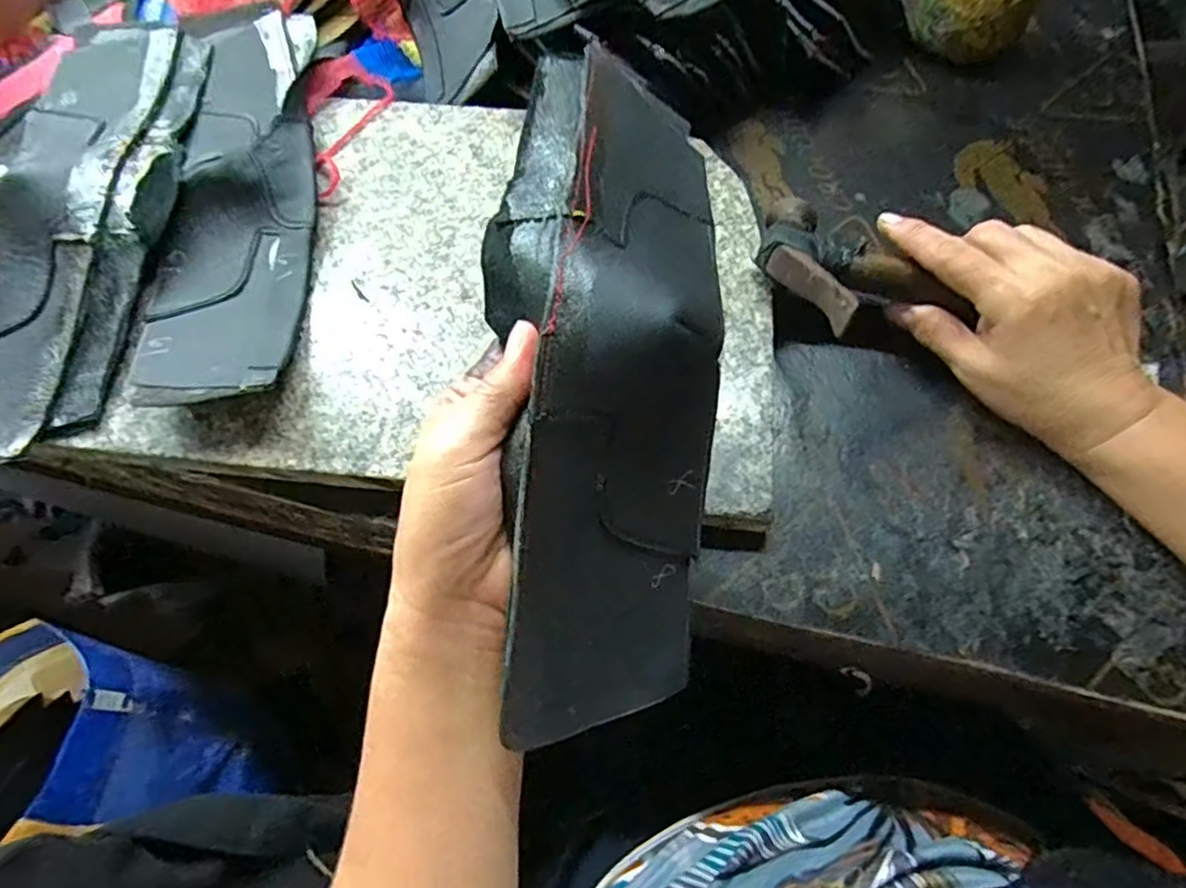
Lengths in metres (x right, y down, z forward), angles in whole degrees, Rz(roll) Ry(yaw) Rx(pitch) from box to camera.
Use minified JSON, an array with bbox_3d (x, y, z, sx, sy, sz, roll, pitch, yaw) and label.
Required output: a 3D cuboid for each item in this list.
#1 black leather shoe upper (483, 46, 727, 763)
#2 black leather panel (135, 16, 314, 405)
[{"bbox_3d":[0.007,-0.039,0.261,0.090,0.079,0.291,2,80,2],"label":"black leather shoe upper"},{"bbox_3d":[-0.210,-0.156,0.379,0.082,0.034,0.302,-5,64,-1],"label":"black leather panel"}]

